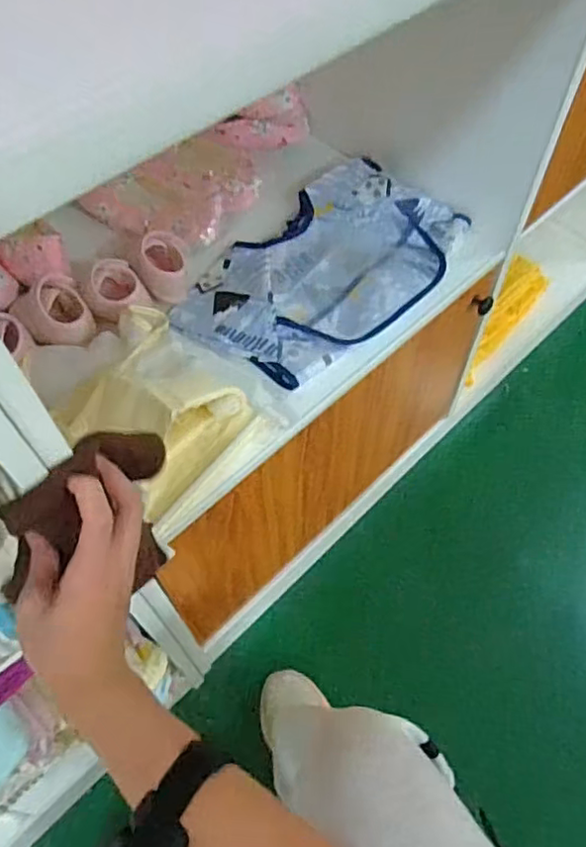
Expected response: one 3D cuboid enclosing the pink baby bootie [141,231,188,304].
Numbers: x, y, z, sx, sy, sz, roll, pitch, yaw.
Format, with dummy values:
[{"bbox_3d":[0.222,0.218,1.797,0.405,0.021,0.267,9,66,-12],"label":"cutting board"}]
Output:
[{"bbox_3d":[-0.147,-0.177,0.701,0.052,0.055,0.063,-7,58,-4],"label":"pink baby bootie"}]

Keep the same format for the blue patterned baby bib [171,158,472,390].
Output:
[{"bbox_3d":[0.043,-0.188,0.731,0.213,0.033,0.336,40,67,23],"label":"blue patterned baby bib"}]

